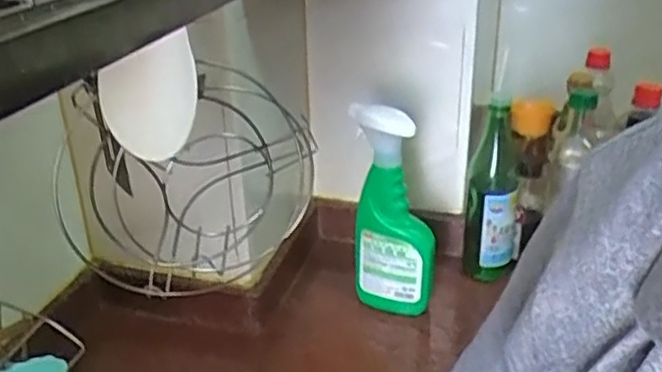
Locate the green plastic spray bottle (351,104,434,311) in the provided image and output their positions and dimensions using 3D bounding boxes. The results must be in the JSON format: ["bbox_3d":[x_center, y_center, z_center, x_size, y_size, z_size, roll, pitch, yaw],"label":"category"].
[{"bbox_3d":[0.076,0.032,0.851,0.098,0.257,0.058,2,26,8],"label":"green plastic spray bottle"}]

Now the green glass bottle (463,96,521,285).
[{"bbox_3d":[0.212,0.001,0.905,0.064,0.235,0.075,7,27,17],"label":"green glass bottle"}]

